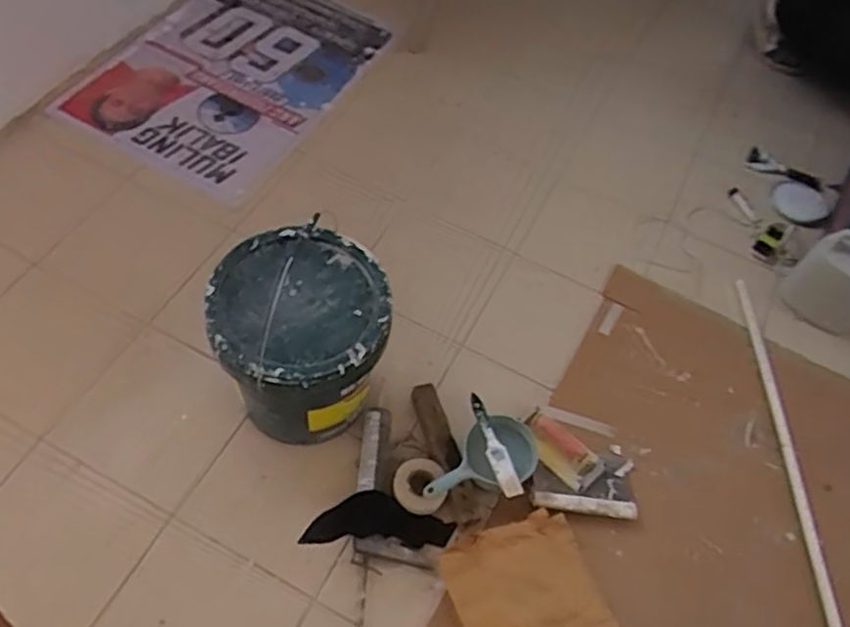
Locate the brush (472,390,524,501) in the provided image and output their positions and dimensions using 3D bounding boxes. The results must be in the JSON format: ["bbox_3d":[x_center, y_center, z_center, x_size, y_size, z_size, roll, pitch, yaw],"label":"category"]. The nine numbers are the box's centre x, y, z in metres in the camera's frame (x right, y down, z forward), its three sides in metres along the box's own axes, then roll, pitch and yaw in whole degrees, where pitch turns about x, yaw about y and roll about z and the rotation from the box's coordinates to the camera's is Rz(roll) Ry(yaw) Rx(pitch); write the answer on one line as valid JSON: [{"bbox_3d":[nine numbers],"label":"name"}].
[{"bbox_3d":[0.125,0.246,1.340,0.039,0.016,0.213,-14,60,-17],"label":"brush"}]

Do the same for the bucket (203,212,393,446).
[{"bbox_3d":[-0.222,0.072,1.325,0.291,0.316,0.305,4,57,-6],"label":"bucket"}]

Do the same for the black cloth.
[{"bbox_3d":[-0.086,0.386,1.322,0.273,0.038,0.087,6,56,-4],"label":"black cloth"}]

